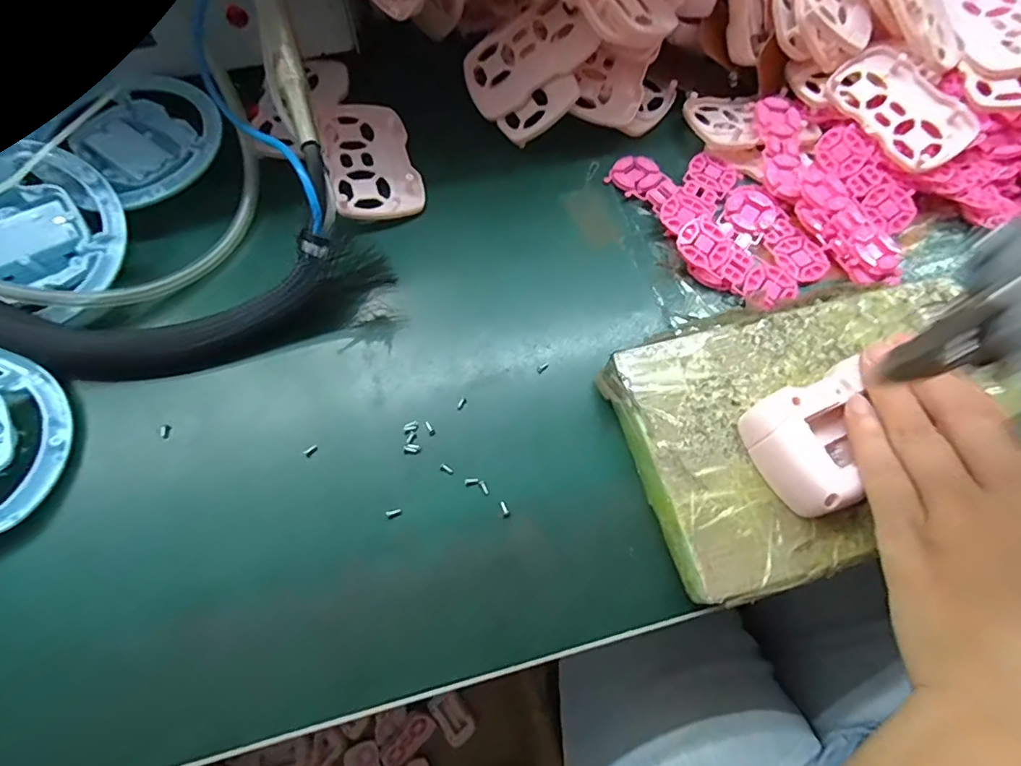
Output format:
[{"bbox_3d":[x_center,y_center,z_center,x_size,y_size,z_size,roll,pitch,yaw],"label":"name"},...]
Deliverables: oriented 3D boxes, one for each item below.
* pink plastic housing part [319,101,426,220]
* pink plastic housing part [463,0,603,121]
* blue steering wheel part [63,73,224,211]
[{"bbox_3d":[-0.087,-0.141,0.309,0.052,0.012,0.095,-16,69,-10],"label":"pink plastic housing part"},{"bbox_3d":[0.009,-0.213,0.322,0.083,0.007,0.053,-26,84,18],"label":"pink plastic housing part"},{"bbox_3d":[-0.213,-0.148,0.302,0.092,0.018,0.078,41,71,13],"label":"blue steering wheel part"}]

